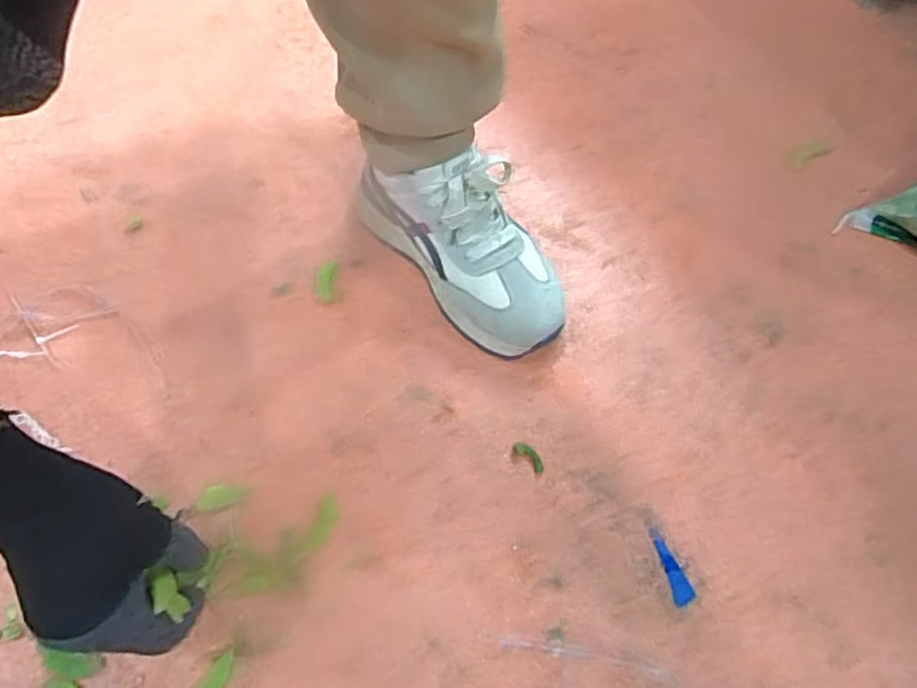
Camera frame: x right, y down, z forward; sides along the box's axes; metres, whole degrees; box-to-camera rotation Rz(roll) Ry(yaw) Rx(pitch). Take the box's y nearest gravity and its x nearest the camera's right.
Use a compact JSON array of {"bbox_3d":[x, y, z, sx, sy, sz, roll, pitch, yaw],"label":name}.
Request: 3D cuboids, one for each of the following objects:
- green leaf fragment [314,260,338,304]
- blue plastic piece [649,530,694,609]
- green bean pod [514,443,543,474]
[{"bbox_3d":[-0.118,-0.056,0.563,0.018,0.004,0.043,2,59,-1],"label":"green leaf fragment"},{"bbox_3d":[0.145,0.151,0.434,0.013,0.004,0.052,-10,60,-8],"label":"blue plastic piece"},{"bbox_3d":[0.054,0.083,0.475,0.011,0.004,0.028,-38,67,-22],"label":"green bean pod"}]

